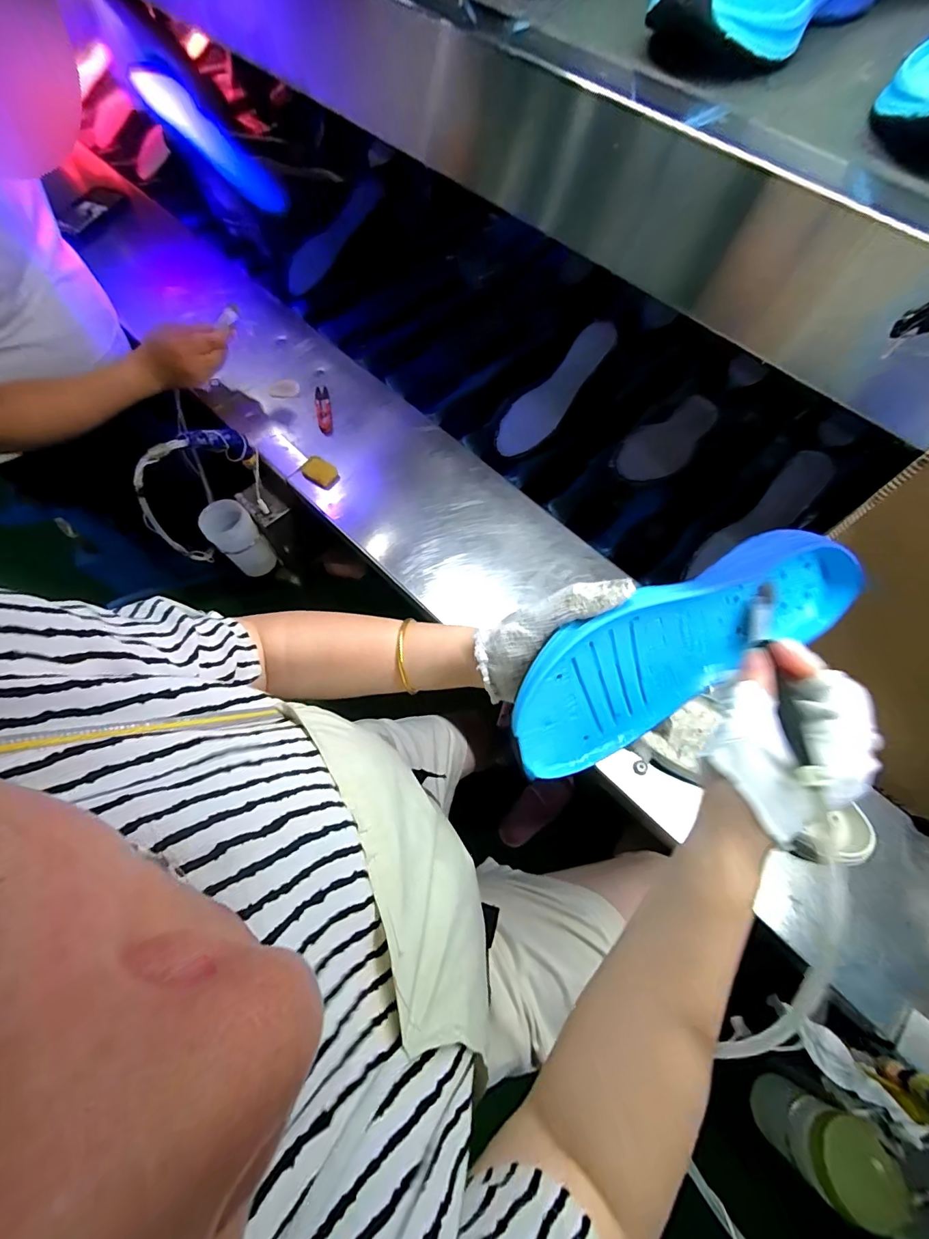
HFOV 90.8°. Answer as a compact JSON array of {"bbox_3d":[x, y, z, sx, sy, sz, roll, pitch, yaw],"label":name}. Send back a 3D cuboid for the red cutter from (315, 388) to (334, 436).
[{"bbox_3d":[-0.231,-0.346,0.750,0.025,0.019,0.107,-13,68,-8],"label":"red cutter"}]

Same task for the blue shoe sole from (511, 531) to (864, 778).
[{"bbox_3d":[0.152,0.016,0.328,0.271,0.045,0.097,-26,110,-9],"label":"blue shoe sole"}]

